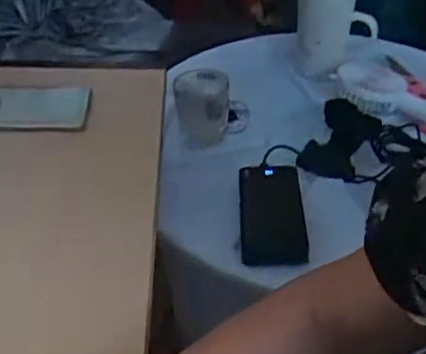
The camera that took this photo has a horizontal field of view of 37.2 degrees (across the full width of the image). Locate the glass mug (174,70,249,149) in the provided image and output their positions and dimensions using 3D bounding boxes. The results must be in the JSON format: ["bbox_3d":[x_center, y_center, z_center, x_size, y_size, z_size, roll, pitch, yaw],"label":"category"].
[{"bbox_3d":[-0.007,-0.097,0.878,0.095,0.068,0.086,-11,42,-11],"label":"glass mug"}]

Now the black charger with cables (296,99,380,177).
[{"bbox_3d":[0.174,-0.050,0.865,0.077,0.055,0.127,19,45,23],"label":"black charger with cables"}]

